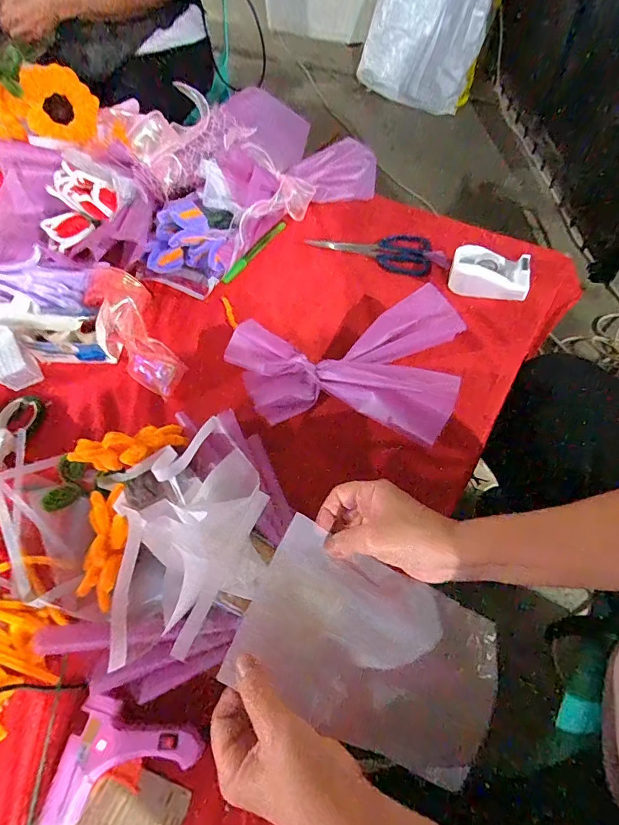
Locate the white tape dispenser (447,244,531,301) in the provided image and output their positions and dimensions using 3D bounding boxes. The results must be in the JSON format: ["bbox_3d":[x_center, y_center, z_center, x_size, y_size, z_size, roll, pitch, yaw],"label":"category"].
[{"bbox_3d":[0.244,-0.184,0.594,0.103,0.057,0.052,9,60,9],"label":"white tape dispenser"}]

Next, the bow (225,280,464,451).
[{"bbox_3d":[0.040,-0.069,0.516,0.252,0.055,0.166,9,60,9],"label":"bow"}]

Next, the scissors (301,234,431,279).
[{"bbox_3d":[0.089,-0.240,0.637,0.175,0.010,0.068,12,61,11],"label":"scissors"}]

